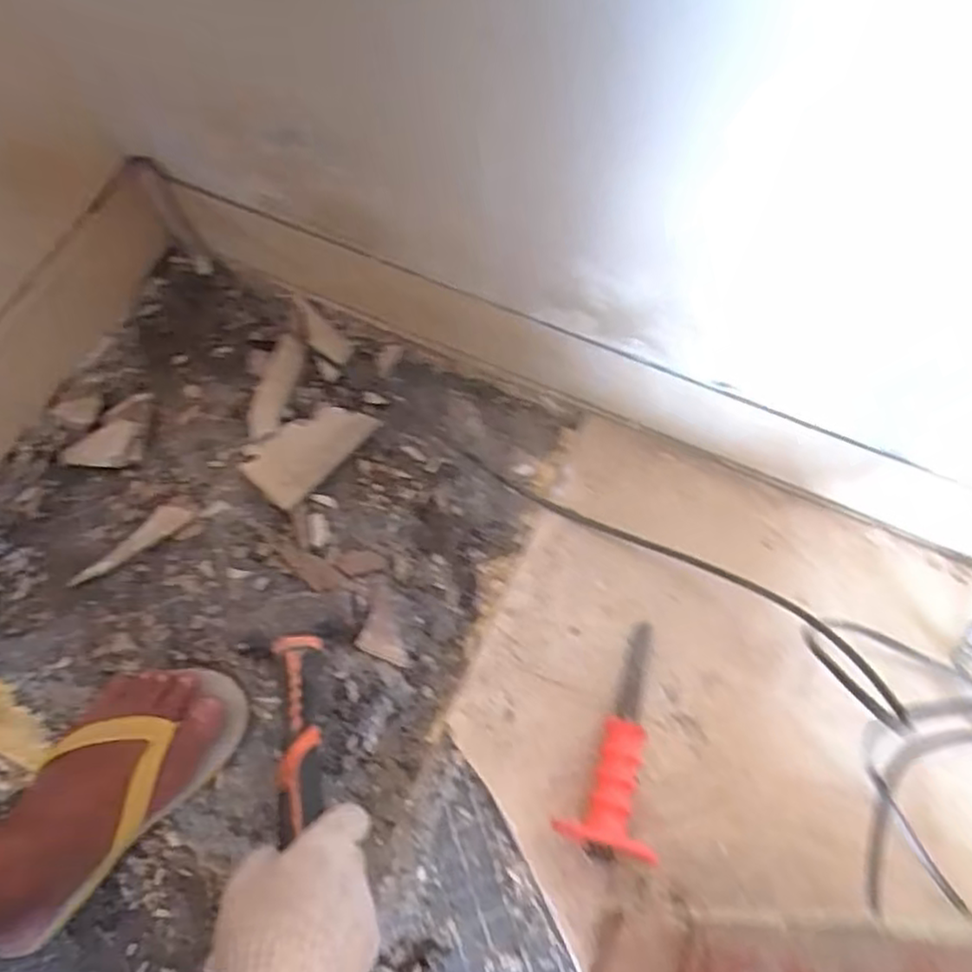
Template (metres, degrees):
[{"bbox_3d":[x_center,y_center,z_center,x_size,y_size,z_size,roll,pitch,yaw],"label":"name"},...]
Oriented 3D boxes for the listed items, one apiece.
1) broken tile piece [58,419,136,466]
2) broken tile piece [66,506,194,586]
[{"bbox_3d":[-0.358,-0.034,0.643,0.079,0.012,0.038,-17,71,10],"label":"broken tile piece"},{"bbox_3d":[-0.318,0.056,0.622,0.115,0.008,0.025,-40,76,-14],"label":"broken tile piece"}]

